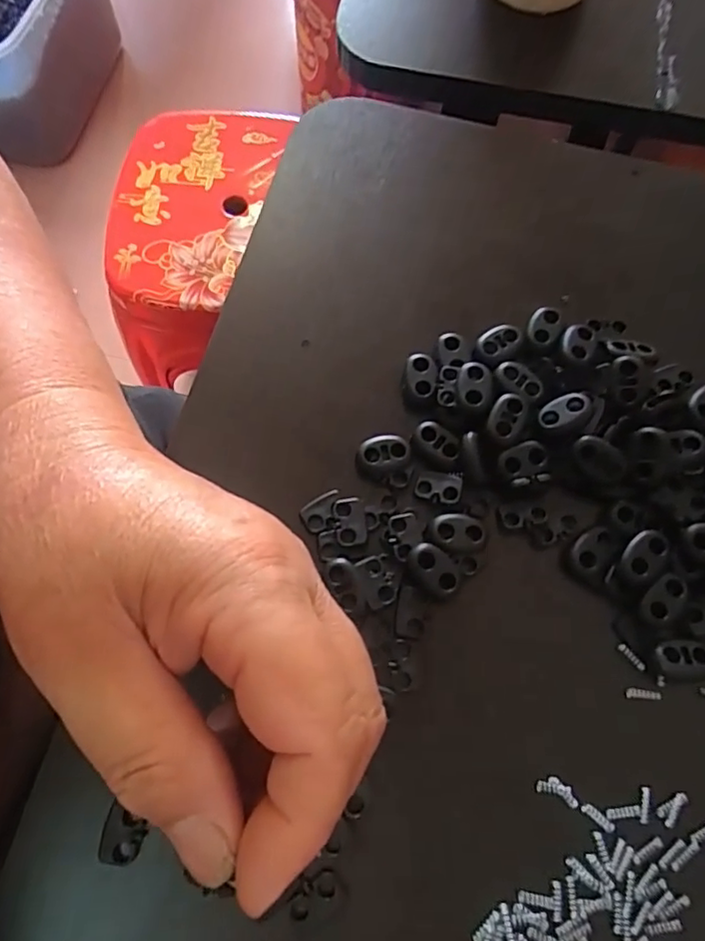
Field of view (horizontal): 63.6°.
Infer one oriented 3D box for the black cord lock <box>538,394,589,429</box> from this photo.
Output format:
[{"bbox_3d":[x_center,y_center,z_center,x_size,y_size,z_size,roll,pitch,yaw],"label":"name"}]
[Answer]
[{"bbox_3d":[0.081,-0.022,0.218,0.019,0.005,0.013,-31,70,18],"label":"black cord lock"}]

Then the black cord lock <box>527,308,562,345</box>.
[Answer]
[{"bbox_3d":[0.079,-0.061,0.235,0.012,0.004,0.018,30,74,8],"label":"black cord lock"}]

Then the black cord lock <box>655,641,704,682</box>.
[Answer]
[{"bbox_3d":[0.116,0.067,0.200,0.018,0.008,0.013,1,72,-1],"label":"black cord lock"}]

